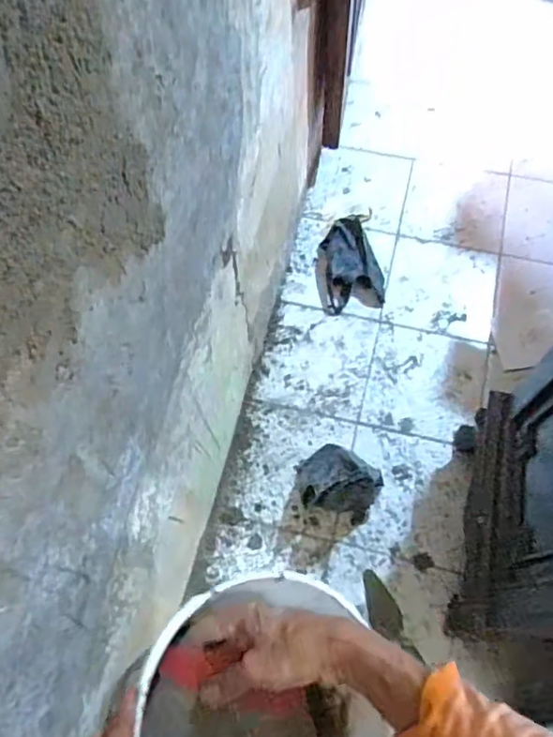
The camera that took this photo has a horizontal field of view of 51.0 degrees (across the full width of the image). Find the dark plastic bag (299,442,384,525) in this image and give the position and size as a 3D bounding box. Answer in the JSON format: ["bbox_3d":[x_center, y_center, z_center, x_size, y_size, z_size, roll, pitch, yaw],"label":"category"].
[{"bbox_3d":[0.145,0.258,1.365,0.188,0.202,0.172,27,70,14],"label":"dark plastic bag"}]

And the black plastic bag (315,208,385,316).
[{"bbox_3d":[0.207,-0.313,1.674,0.183,0.046,0.315,-4,66,1],"label":"black plastic bag"}]

